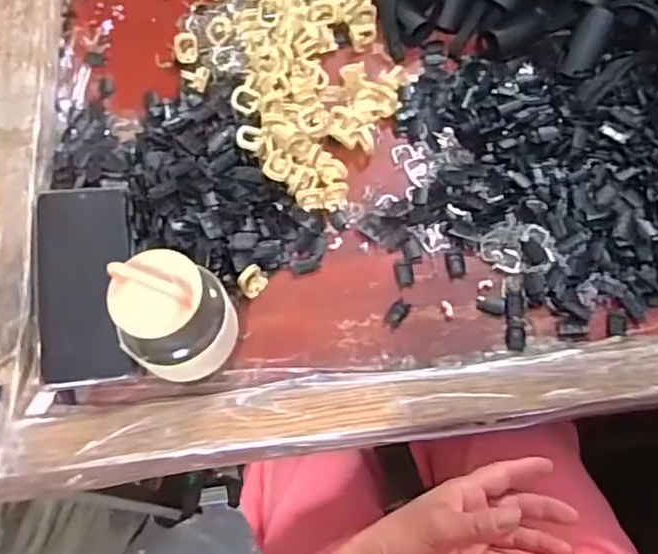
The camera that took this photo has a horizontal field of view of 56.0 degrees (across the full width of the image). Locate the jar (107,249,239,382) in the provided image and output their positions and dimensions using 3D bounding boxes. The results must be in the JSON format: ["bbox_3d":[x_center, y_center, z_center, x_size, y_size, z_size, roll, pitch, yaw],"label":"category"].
[{"bbox_3d":[-0.105,0.032,0.434,0.067,0.117,0.068,-1,69,3],"label":"jar"}]

